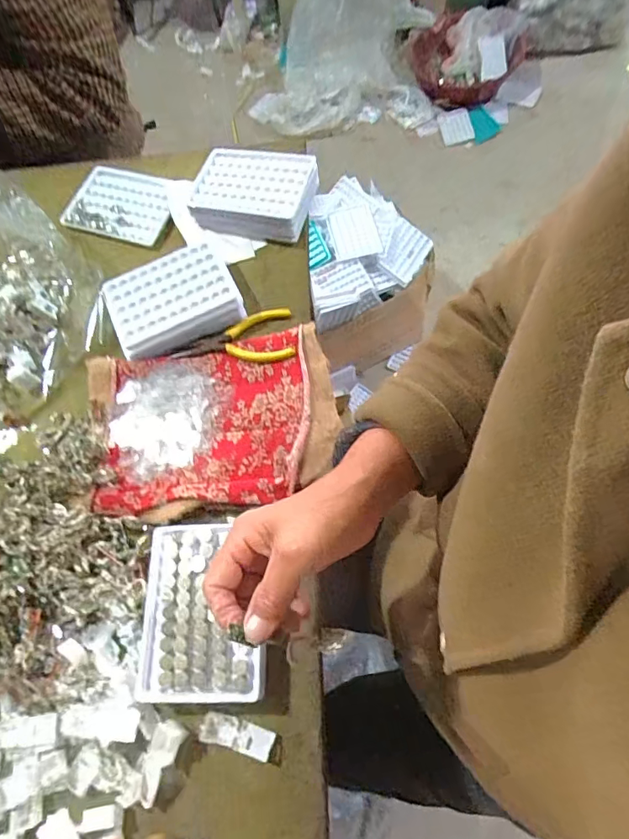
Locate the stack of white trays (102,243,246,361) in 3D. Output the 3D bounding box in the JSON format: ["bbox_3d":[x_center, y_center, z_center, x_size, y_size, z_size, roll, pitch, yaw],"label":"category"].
[{"bbox_3d":[-0.146,-0.123,0.492,0.126,0.026,0.097,-24,68,-5],"label":"stack of white trays"}]

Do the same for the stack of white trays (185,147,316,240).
[{"bbox_3d":[-0.067,-0.257,0.538,0.137,0.038,0.098,11,69,9],"label":"stack of white trays"}]

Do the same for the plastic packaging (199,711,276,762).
[{"bbox_3d":[-0.059,0.241,0.363,0.056,0.008,0.020,11,69,9],"label":"plastic packaging"}]

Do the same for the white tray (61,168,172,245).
[{"bbox_3d":[-0.232,-0.258,0.573,0.133,0.015,0.093,15,70,11],"label":"white tray"}]

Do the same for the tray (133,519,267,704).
[{"bbox_3d":[-0.090,0.154,0.387,0.099,0.023,0.130,-3,68,4],"label":"tray"}]

